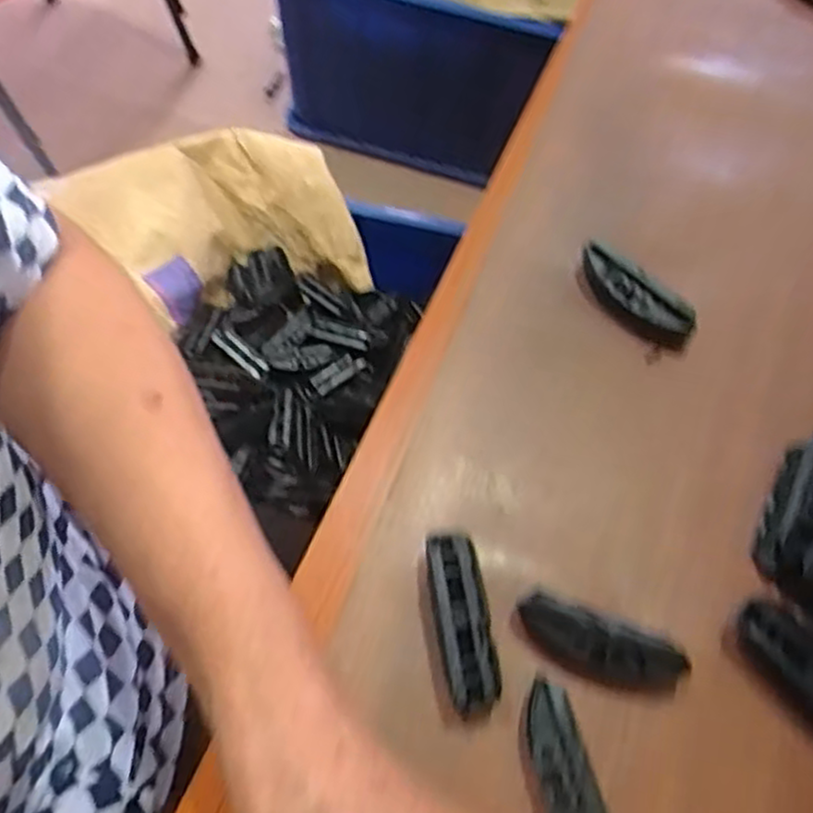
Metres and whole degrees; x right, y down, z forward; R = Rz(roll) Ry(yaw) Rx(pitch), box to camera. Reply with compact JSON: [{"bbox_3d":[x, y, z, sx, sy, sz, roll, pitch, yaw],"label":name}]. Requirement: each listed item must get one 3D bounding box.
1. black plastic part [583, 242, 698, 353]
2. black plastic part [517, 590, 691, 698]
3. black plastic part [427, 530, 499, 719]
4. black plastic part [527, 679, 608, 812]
[{"bbox_3d":[0.122,-0.058,0.387,0.020,0.019,0.070,-38,69,-18],"label":"black plastic part"},{"bbox_3d":[0.080,0.100,0.304,0.068,0.023,0.023,22,65,10],"label":"black plastic part"},{"bbox_3d":[0.024,0.092,0.307,0.020,0.019,0.071,-8,63,-4],"label":"black plastic part"},{"bbox_3d":[0.061,0.144,0.281,0.020,0.020,0.067,-16,64,-8],"label":"black plastic part"}]

